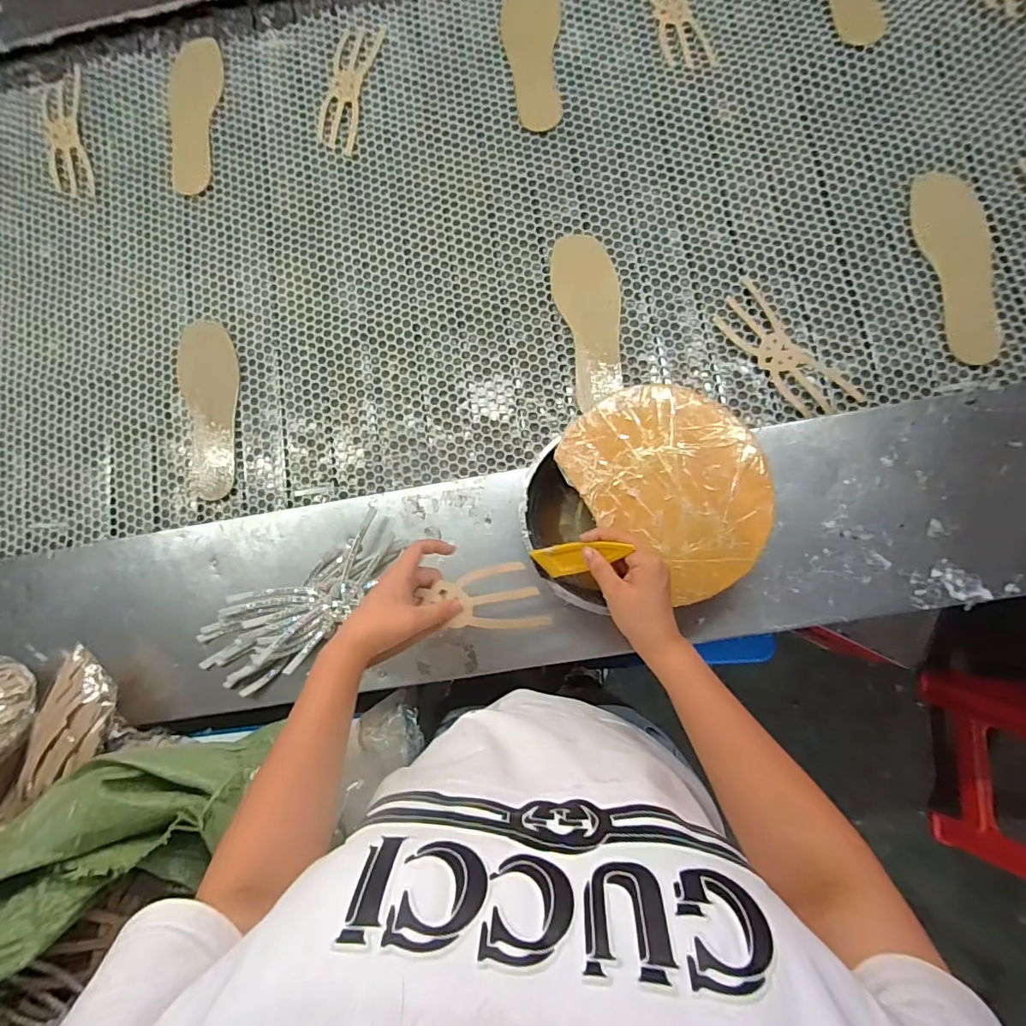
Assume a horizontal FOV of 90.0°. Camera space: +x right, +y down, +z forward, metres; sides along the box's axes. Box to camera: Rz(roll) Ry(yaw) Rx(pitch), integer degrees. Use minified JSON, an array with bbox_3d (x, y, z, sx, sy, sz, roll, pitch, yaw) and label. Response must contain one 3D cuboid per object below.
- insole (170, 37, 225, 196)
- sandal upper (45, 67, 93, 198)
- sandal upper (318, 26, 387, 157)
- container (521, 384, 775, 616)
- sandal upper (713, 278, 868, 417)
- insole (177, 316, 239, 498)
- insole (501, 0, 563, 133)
[{"bbox_3d":[-0.500,-0.622,0.801,0.076,0.009,0.251,2,84,6],"label":"insole"},{"bbox_3d":[-0.706,-0.598,0.811,0.066,0.007,0.207,-10,83,4],"label":"sandal upper"},{"bbox_3d":[-0.252,-0.649,0.784,0.065,0.005,0.207,12,85,7],"label":"sandal upper"},{"bbox_3d":[0.148,-0.018,0.598,0.262,0.071,0.236,-6,82,6],"label":"container"},{"bbox_3d":[0.354,-0.208,0.671,0.076,0.012,0.208,-38,82,0],"label":"sandal upper"},{"bbox_3d":[-0.432,-0.151,0.734,0.088,0.007,0.258,-12,82,7],"label":"insole"},{"bbox_3d":[0.034,-0.689,0.763,0.086,0.004,0.257,-8,83,5],"label":"insole"}]

